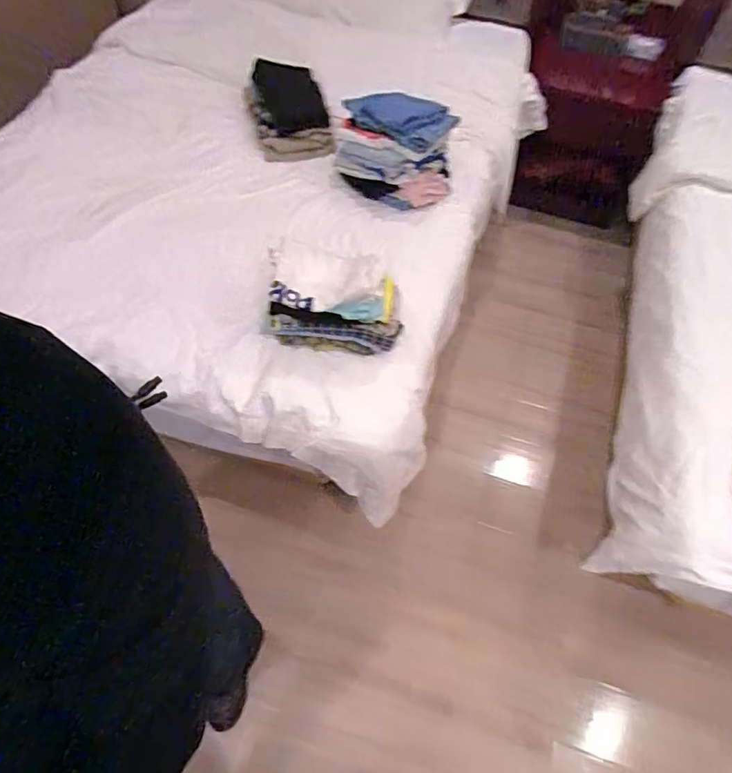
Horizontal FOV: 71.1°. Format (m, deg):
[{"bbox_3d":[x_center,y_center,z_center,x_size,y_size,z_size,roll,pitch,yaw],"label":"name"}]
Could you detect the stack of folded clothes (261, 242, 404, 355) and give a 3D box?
[{"bbox_3d":[-0.065,-0.193,1.073,0.272,0.139,0.197,7,57,1],"label":"stack of folded clothes"}]

